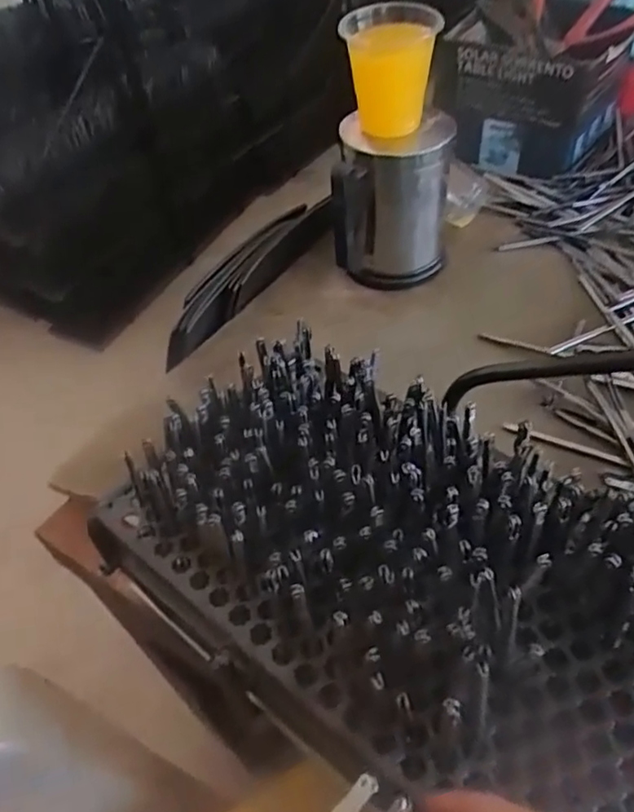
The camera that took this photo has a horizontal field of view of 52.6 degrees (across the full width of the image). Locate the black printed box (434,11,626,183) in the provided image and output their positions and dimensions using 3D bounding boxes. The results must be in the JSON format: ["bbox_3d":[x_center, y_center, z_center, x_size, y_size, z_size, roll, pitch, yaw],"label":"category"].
[{"bbox_3d":[0.171,-0.263,0.550,0.150,0.095,0.091,22,56,23],"label":"black printed box"}]

